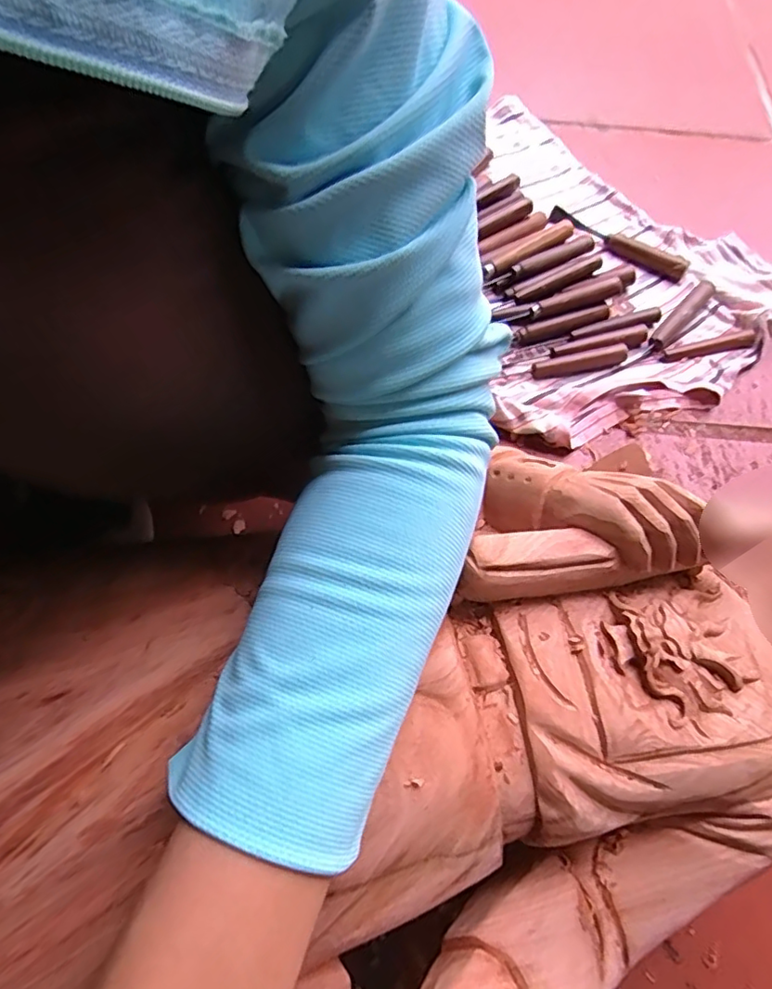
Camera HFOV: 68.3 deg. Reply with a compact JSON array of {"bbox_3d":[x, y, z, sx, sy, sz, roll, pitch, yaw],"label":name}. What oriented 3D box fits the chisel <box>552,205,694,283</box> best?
[{"bbox_3d":[0.277,-0.300,0.678,0.171,0.033,0.025,21,65,8],"label":"chisel"}]

